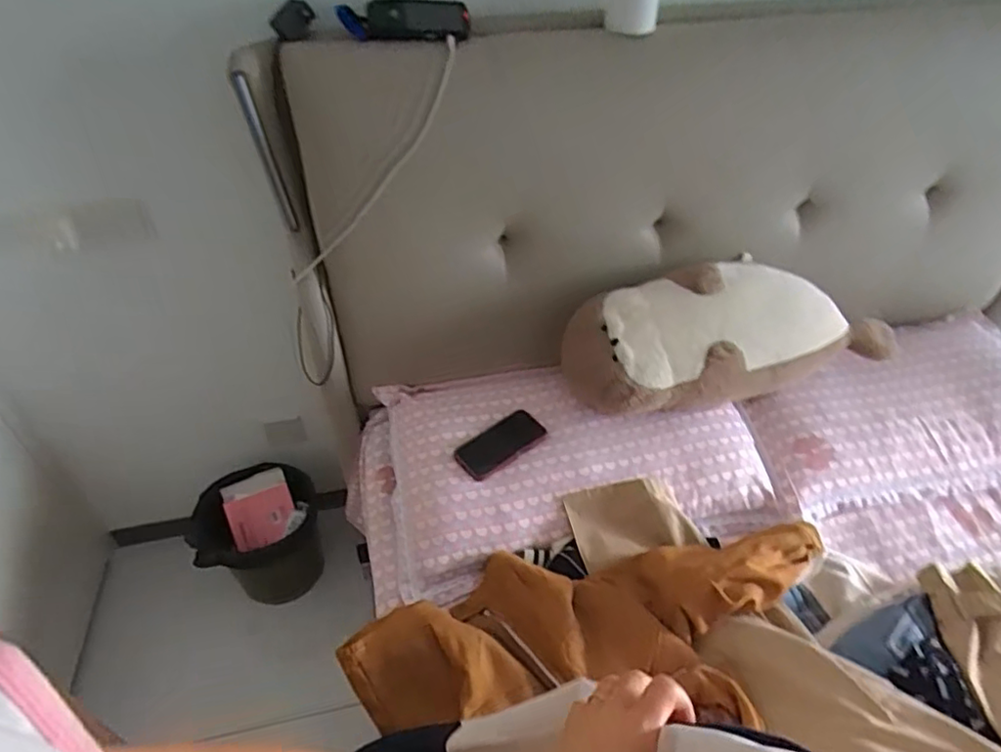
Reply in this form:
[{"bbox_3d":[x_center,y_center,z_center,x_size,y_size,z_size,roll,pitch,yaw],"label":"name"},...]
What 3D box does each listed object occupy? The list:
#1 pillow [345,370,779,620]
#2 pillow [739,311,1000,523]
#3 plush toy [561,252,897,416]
[{"bbox_3d":[0.091,0.163,1.115,0.718,0.147,0.372,-7,42,-7],"label":"pillow"},{"bbox_3d":[0.773,0.051,1.223,0.634,0.119,0.408,-7,42,-7],"label":"pillow"},{"bbox_3d":[0.426,-0.068,1.132,0.618,0.228,0.164,-11,42,-11],"label":"plush toy"}]

